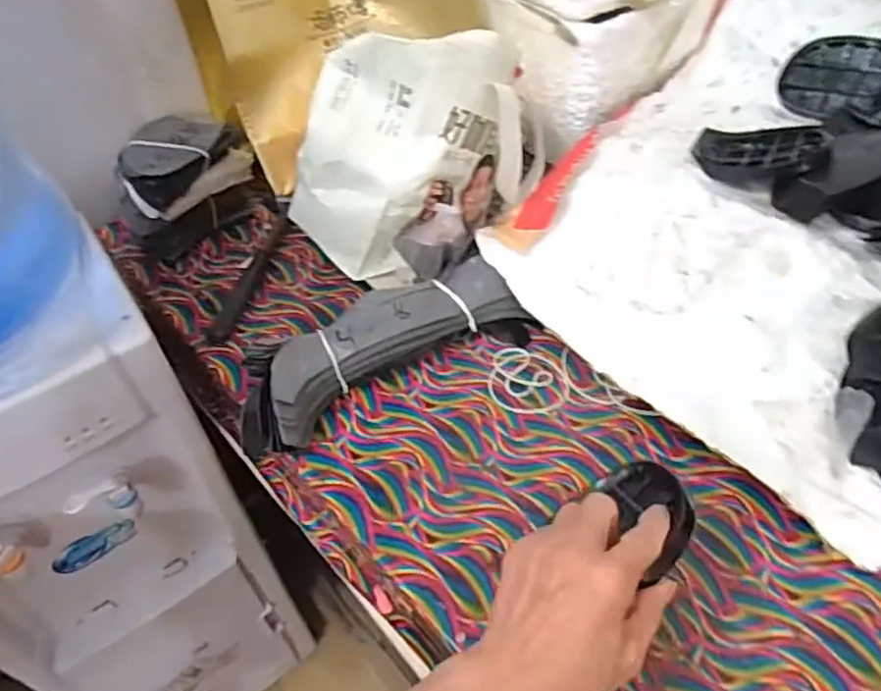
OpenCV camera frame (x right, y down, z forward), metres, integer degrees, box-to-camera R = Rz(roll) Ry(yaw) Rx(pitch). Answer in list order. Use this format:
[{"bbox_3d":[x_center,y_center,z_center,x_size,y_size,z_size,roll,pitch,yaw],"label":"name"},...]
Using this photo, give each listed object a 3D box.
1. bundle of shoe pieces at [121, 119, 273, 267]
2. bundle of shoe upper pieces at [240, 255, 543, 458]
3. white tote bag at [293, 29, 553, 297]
[{"bbox_3d":[-0.297,-0.194,0.761,0.158,0.095,0.145,-21,49,-15],"label":"bundle of shoe pieces"},{"bbox_3d":[-0.056,-0.001,0.588,0.277,0.065,0.097,-26,51,-19],"label":"bundle of shoe upper pieces"},{"bbox_3d":[-0.008,-0.196,0.663,0.172,0.212,0.245,33,57,29],"label":"white tote bag"}]

